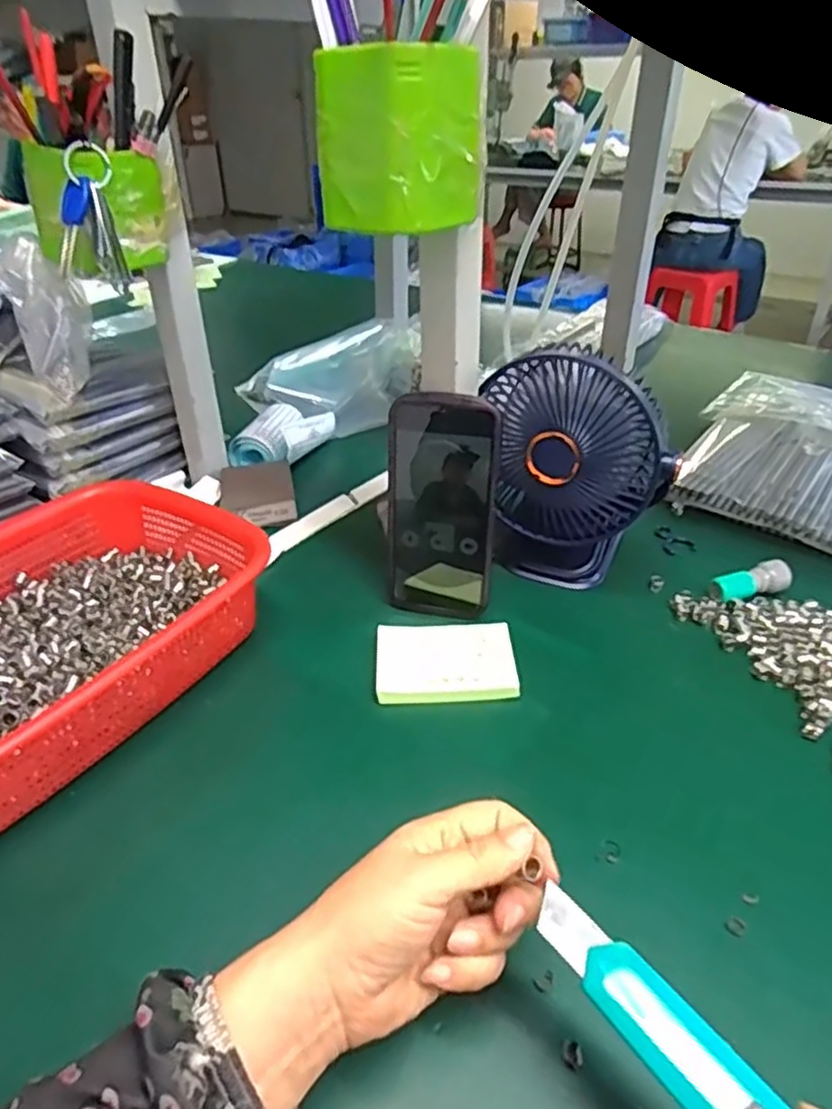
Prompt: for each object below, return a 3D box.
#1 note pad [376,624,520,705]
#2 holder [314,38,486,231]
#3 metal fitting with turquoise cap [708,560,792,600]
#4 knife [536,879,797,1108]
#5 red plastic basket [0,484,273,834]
[{"bbox_3d":[0.021,0.076,0.489,0.094,0.015,0.067,-2,34,-1],"label":"note pad"},{"bbox_3d":[-0.007,-0.218,0.372,0.066,0.078,0.074,24,42,32],"label":"holder"},{"bbox_3d":[0.264,0.021,0.550,0.060,0.023,0.023,-8,35,-10],"label":"metal fitting with turquoise cap"},{"bbox_3d":[0.096,0.172,0.233,0.025,0.014,0.144,-21,39,-28],"label":"knife"},{"bbox_3d":[-0.248,0.059,0.473,0.211,0.079,0.280,20,40,29],"label":"red plastic basket"}]

